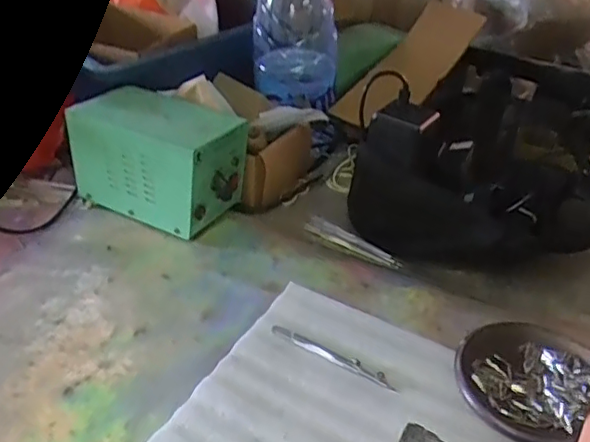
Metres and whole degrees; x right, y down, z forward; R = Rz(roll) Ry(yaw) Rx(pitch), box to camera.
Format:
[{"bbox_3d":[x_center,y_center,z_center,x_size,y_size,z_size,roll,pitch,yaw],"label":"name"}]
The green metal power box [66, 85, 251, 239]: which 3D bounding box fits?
[{"bbox_3d":[-0.141,-0.065,0.620,0.165,0.107,0.103,19,38,25],"label":"green metal power box"}]

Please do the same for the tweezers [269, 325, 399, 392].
[{"bbox_3d":[0.029,0.106,0.465,0.108,0.004,0.013,18,38,24],"label":"tweezers"}]

